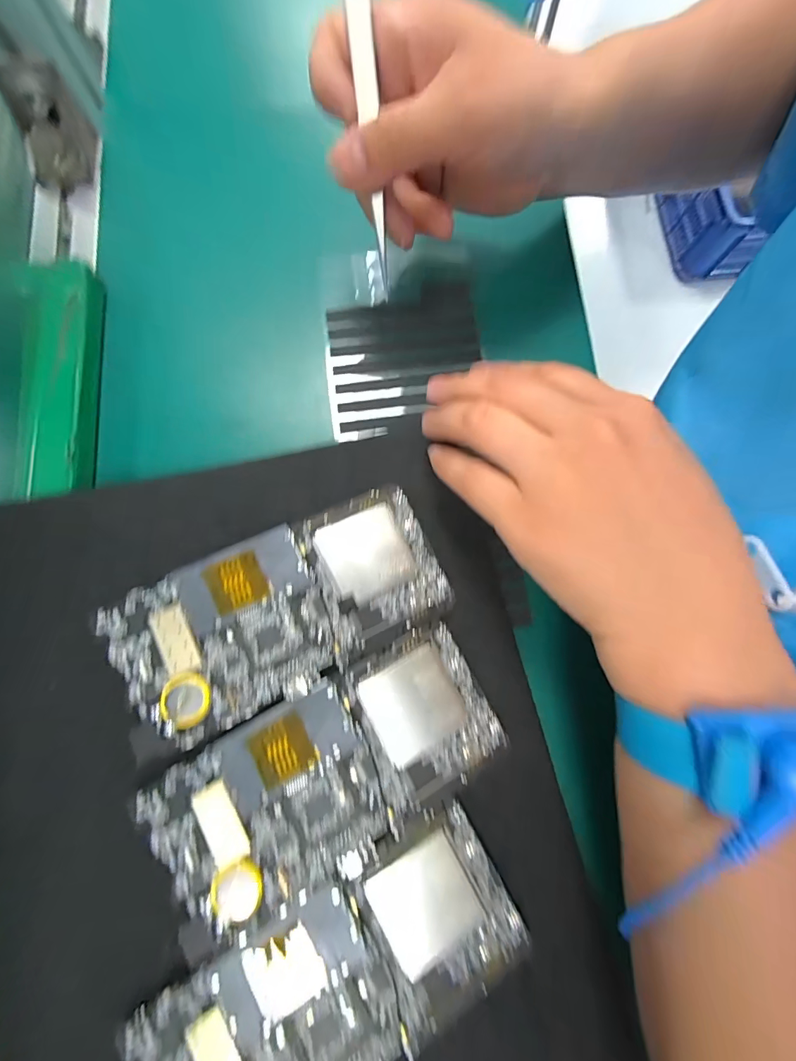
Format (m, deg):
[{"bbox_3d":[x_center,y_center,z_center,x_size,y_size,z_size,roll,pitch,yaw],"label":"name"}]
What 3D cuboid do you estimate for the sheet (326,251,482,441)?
[{"bbox_3d":[0.002,-0.112,0.245,0.091,0.004,0.110,-7,80,-1],"label":"sheet"}]

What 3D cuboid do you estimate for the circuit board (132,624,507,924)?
[{"bbox_3d":[-0.027,0.105,0.179,0.146,0.010,0.065,-28,81,-5],"label":"circuit board"}]

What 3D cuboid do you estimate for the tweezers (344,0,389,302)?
[{"bbox_3d":[-0.014,-0.175,0.180,0.011,0.005,0.125,-4,115,-1],"label":"tweezers"}]

